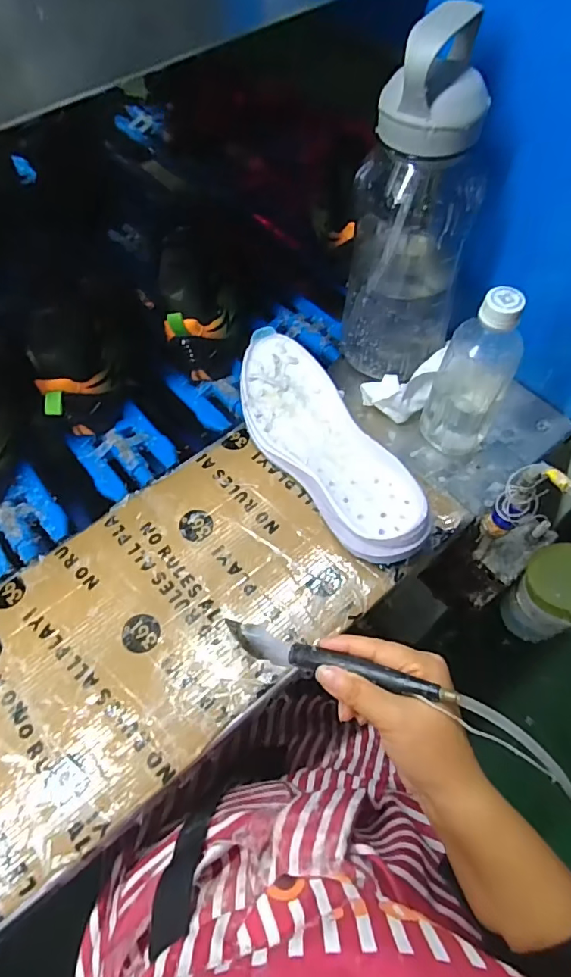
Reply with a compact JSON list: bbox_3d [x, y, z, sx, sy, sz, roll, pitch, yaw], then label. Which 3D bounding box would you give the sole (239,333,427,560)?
[{"bbox_3d":[0.037,-0.043,0.503,0.098,0.053,0.270,-27,63,-13],"label":"sole"}]

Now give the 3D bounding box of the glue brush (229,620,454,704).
[{"bbox_3d":[0.026,0.117,0.340,0.144,0.017,0.019,7,60,24],"label":"glue brush"}]

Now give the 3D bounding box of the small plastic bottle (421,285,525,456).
[{"bbox_3d":[0.174,-0.101,0.464,0.064,0.178,0.056,29,65,17],"label":"small plastic bottle"}]

